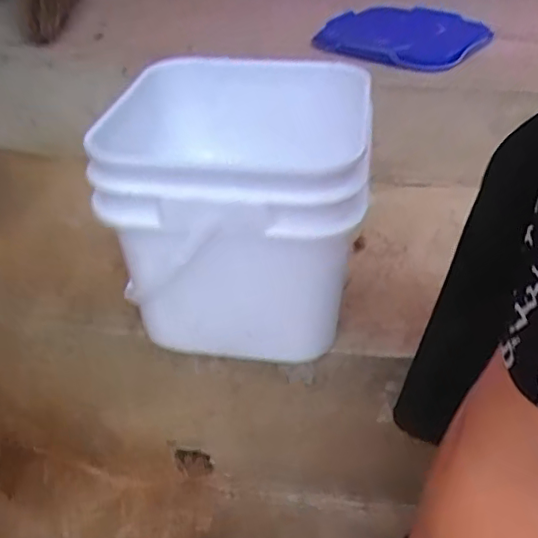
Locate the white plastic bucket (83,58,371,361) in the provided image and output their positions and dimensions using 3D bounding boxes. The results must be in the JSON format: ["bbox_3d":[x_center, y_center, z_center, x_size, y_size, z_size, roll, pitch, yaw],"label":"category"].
[{"bbox_3d":[-0.017,-0.061,0.513,0.194,0.190,0.234,5,38,8],"label":"white plastic bucket"}]

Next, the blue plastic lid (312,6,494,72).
[{"bbox_3d":[0.187,-0.313,0.767,0.193,0.025,0.227,17,40,21],"label":"blue plastic lid"}]

